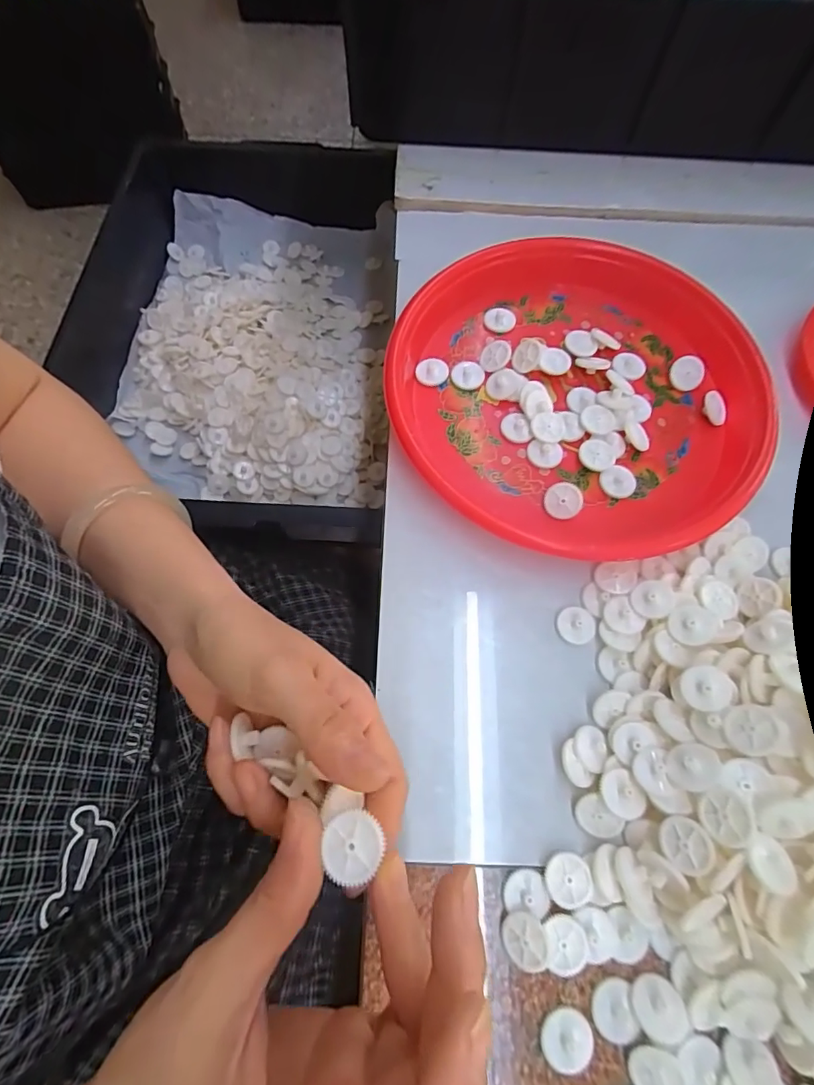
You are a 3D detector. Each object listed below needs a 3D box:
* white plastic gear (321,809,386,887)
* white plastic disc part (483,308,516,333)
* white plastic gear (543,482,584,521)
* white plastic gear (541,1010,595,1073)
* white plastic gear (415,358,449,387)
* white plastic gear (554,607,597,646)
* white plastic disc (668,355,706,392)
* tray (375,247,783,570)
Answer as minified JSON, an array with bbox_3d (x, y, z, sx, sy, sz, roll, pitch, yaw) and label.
[{"bbox_3d":[-0.018,0.101,0.162,0.019,0.004,0.021,-9,70,-5],"label":"white plastic gear"},{"bbox_3d":[0.066,-0.159,0.346,0.022,0.004,0.019,13,70,3],"label":"white plastic disc part"},{"bbox_3d":[0.093,-0.025,0.291,0.022,0.004,0.022,16,102,13],"label":"white plastic gear"},{"bbox_3d":[0.069,0.213,0.208,0.022,0.004,0.021,-4,70,-3],"label":"white plastic gear"},{"bbox_3d":[0.017,-0.117,0.331,0.022,0.004,0.022,0,69,-1],"label":"white plastic gear"},{"bbox_3d":[0.094,0.046,0.271,0.021,0.004,0.020,0,69,-1],"label":"white plastic gear"},{"bbox_3d":[0.189,-0.114,0.329,0.021,0.004,0.022,2,98,16],"label":"white plastic disc"},{"bbox_3d":[0.110,-0.094,0.311,0.233,0.029,0.224,19,70,6],"label":"tray"}]

